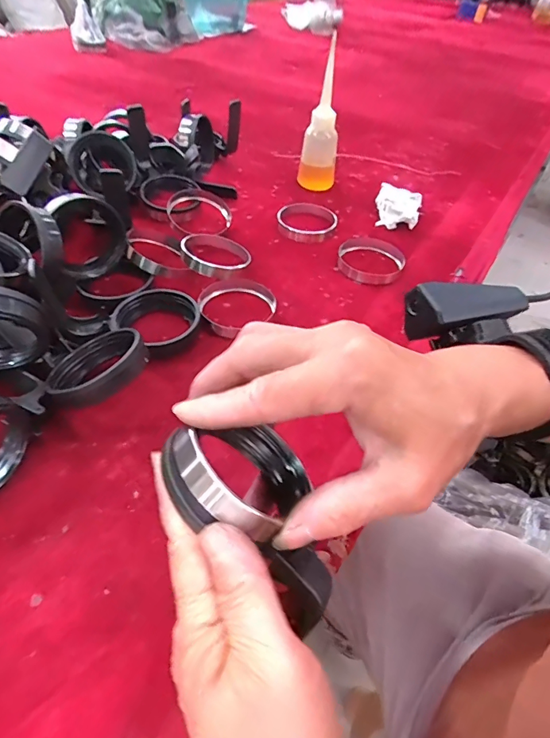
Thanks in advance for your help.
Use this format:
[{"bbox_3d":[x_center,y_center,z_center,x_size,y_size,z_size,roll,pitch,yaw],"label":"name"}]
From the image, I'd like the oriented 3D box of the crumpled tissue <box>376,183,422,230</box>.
[{"bbox_3d":[0.159,-0.211,0.546,0.057,0.021,0.086,16,49,11],"label":"crumpled tissue"}]

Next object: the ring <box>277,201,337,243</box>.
[{"bbox_3d":[0.040,-0.186,0.521,0.065,0.014,0.074,22,50,16],"label":"ring"}]

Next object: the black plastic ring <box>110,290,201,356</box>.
[{"bbox_3d":[-0.100,-0.042,0.365,0.065,0.023,0.065,2,48,-2],"label":"black plastic ring"}]

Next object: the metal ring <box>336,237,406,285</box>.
[{"bbox_3d":[0.107,-0.122,0.465,0.070,0.011,0.084,21,50,15],"label":"metal ring"}]

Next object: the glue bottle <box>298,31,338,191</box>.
[{"bbox_3d":[0.063,-0.327,0.562,0.041,0.147,0.039,-24,54,-23],"label":"glue bottle"}]

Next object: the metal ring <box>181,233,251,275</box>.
[{"bbox_3d":[-0.061,-0.121,0.437,0.071,0.012,0.070,12,44,-8],"label":"metal ring"}]

